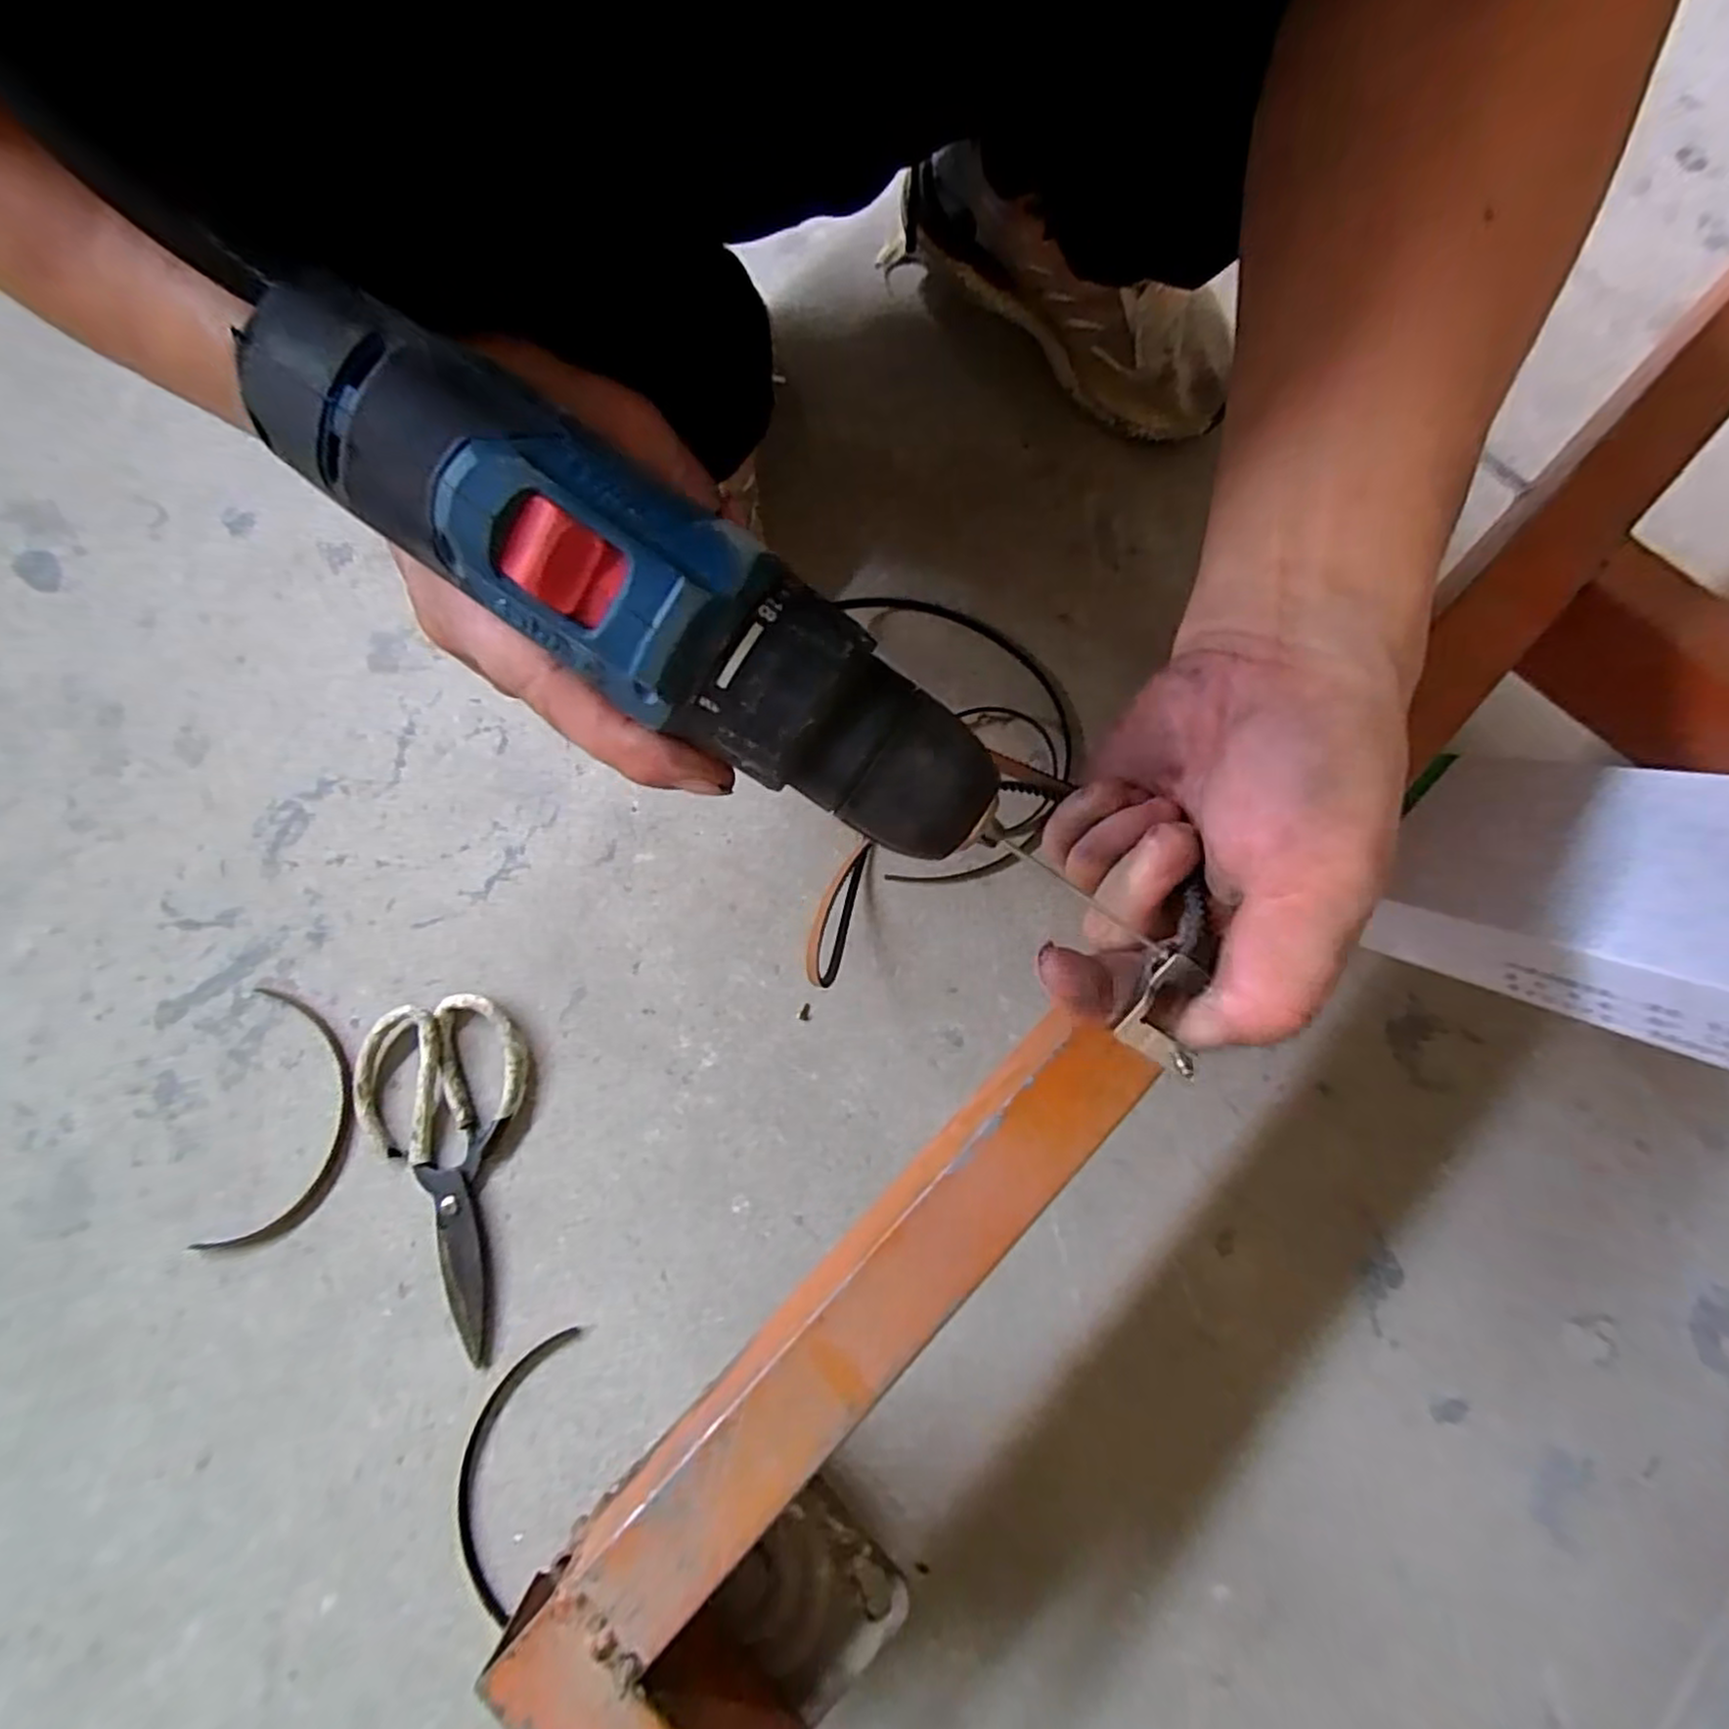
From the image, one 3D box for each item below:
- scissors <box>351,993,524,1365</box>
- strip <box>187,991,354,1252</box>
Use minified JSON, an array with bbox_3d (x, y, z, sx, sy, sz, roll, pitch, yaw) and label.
[{"bbox_3d":[-0.246,0.176,0.417,0.092,0.017,0.192,-6,79,-1],"label":"scissors"},{"bbox_3d":[-0.348,0.157,0.438,0.076,0.005,0.149,7,79,1],"label":"strip"}]

